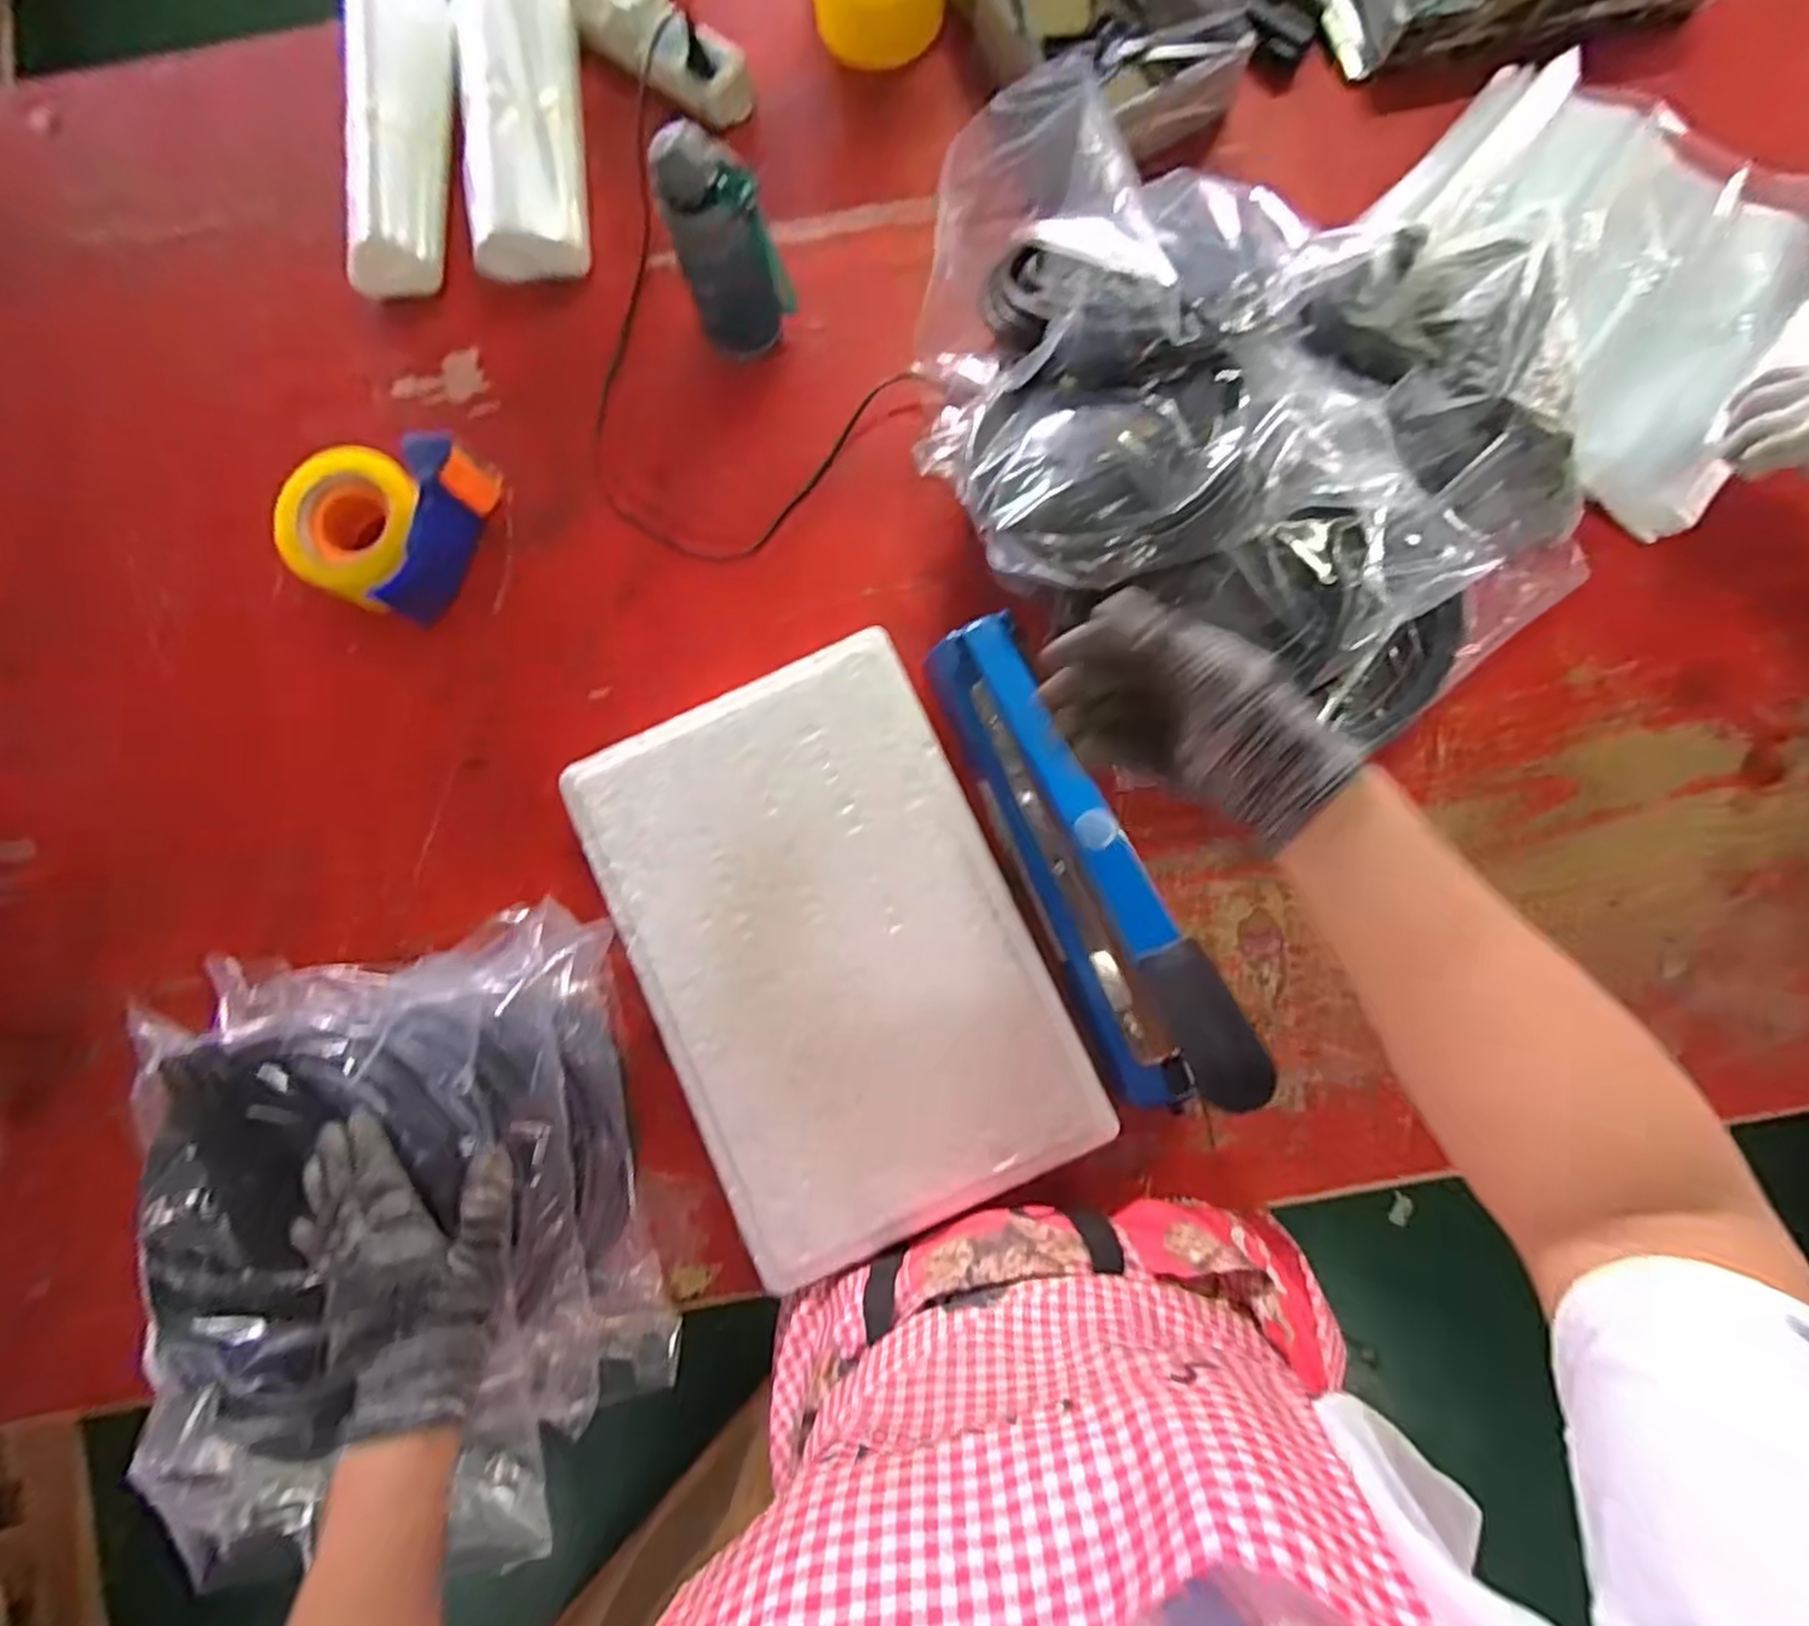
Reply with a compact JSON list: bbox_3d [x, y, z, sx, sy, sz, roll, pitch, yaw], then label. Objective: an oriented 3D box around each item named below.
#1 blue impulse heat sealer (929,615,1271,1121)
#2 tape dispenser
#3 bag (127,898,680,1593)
[{"bbox_3d":[0.119,0.028,0.541,0.063,0.229,0.370,-23,83,0],"label":"blue impulse heat sealer"},{"bbox_3d":[-0.448,-0.252,0.673,0.124,0.079,0.155,19,85,4],"label":"tape dispenser"},{"bbox_3d":[-0.312,0.243,0.497,0.224,0.171,0.310,-14,83,1],"label":"bag"}]

